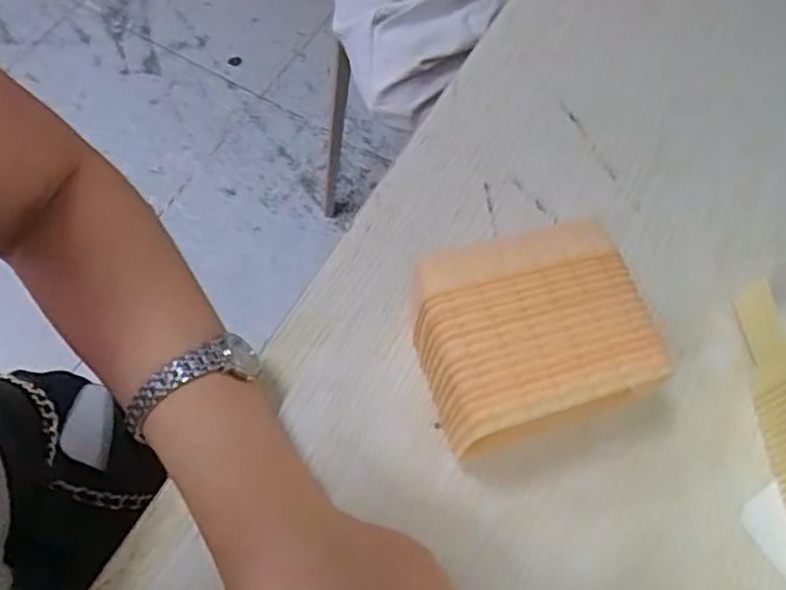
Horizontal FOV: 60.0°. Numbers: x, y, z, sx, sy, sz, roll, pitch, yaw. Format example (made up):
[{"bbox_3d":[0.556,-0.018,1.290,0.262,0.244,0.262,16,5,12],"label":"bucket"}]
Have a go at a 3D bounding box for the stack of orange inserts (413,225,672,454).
[{"bbox_3d":[0.063,0.023,0.330,0.108,0.067,0.091,-14,66,-9],"label":"stack of orange inserts"}]

